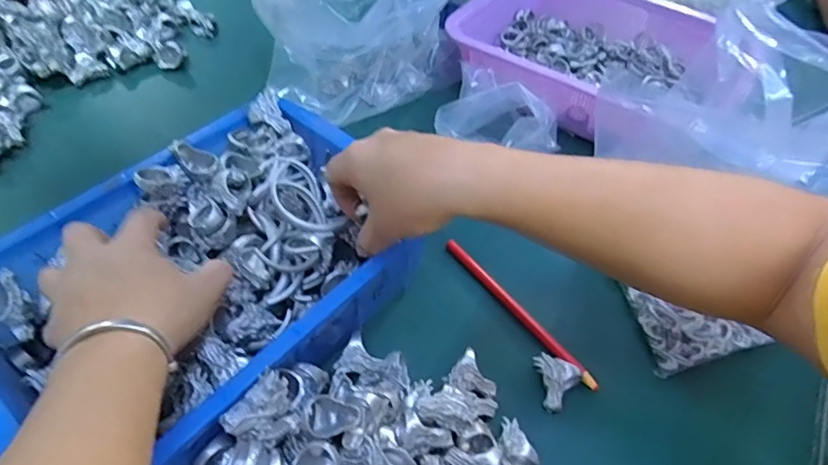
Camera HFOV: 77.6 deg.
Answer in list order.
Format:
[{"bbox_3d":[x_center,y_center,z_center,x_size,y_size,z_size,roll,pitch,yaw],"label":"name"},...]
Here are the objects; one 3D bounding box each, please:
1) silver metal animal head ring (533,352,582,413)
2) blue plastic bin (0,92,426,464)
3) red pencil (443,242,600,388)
[{"bbox_3d":[0.106,0.114,0.386,0.035,0.024,0.036,2,54,-3],"label":"silver metal animal head ring"},{"bbox_3d":[-0.150,0.028,0.383,0.207,0.076,0.294,36,59,20],"label":"blue plastic bin"},{"bbox_3d":[0.086,0.063,0.429,0.010,0.010,0.169,-31,59,-25],"label":"red pencil"}]

